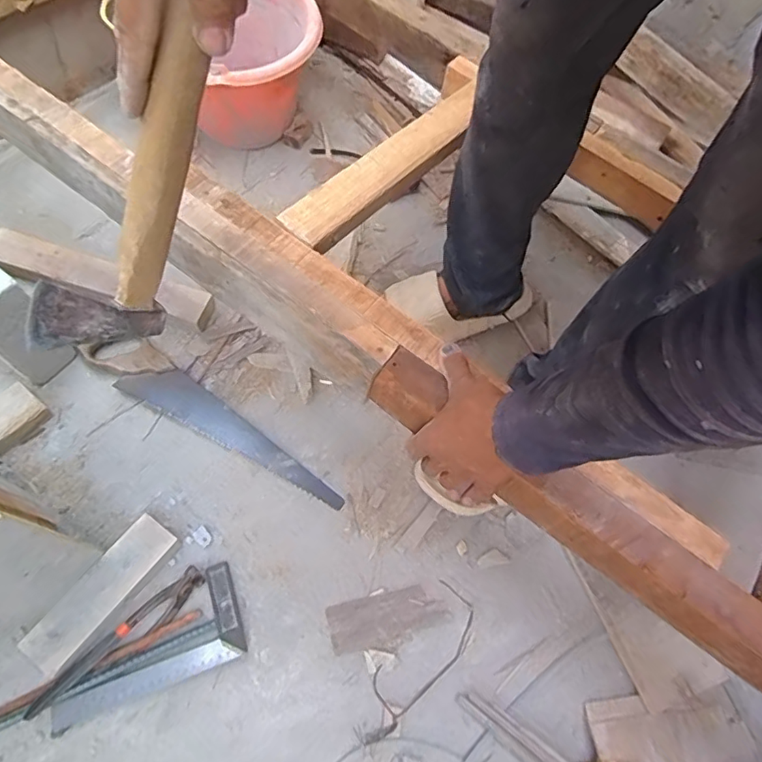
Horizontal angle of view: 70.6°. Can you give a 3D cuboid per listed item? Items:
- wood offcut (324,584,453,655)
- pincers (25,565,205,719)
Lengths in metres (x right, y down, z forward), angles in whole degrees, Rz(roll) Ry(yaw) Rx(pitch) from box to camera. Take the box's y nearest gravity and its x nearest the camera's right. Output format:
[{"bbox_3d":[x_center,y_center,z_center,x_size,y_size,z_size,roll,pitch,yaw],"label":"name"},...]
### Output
[{"bbox_3d":[0.010,0.311,0.704,0.153,0.006,0.064,-11,67,-12],"label":"wood offcut"},{"bbox_3d":[-0.310,0.309,0.645,0.038,0.020,0.216,44,57,14],"label":"pincers"}]

